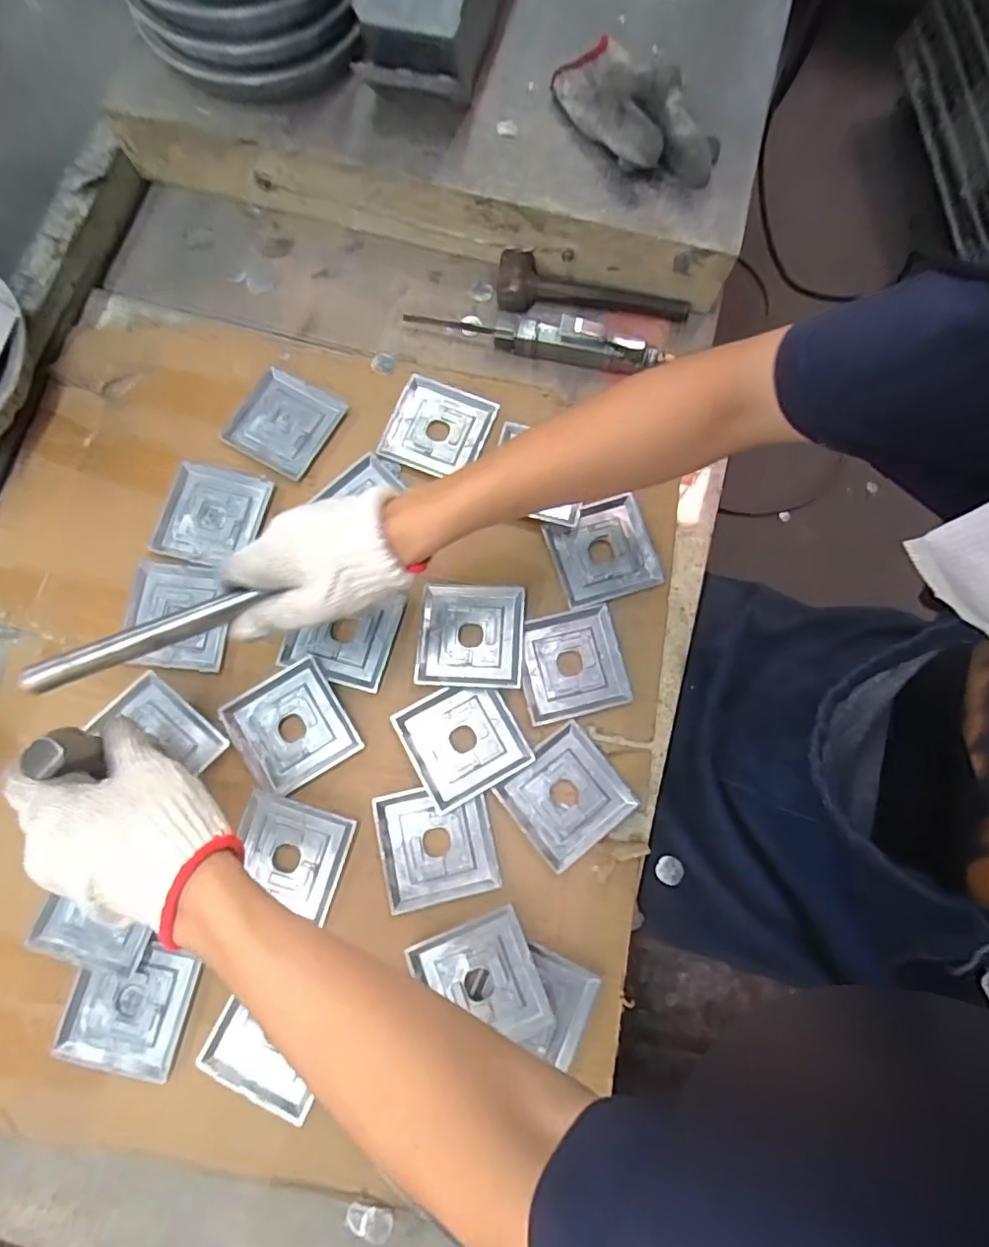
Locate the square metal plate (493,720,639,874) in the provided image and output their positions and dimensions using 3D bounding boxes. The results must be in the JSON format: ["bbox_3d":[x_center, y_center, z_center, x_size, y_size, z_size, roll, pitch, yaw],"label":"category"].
[{"bbox_3d":[0.059,0.144,0.477,0.088,0.004,0.087,-39,81,-8],"label":"square metal plate"}]

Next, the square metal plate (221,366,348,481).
[{"bbox_3d":[-0.199,-0.192,0.543,0.087,0.005,0.090,29,79,5],"label":"square metal plate"}]

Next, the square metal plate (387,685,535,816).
[{"bbox_3d":[-0.027,0.097,0.480,0.092,0.008,0.089,-27,80,-6],"label":"square metal plate"}]

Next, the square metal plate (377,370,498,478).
[{"bbox_3d":[-0.052,-0.186,0.541,0.093,0.012,0.089,18,78,3],"label":"square metal plate"}]

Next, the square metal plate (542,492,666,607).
[{"bbox_3d":[0.098,-0.066,0.517,0.090,0.007,0.088,-17,79,-5],"label":"square metal plate"}]

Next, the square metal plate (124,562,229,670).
[{"bbox_3d":[-0.277,-0.008,0.500,0.087,0.007,0.092,6,78,0],"label":"square metal plate"}]

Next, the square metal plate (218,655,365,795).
[{"bbox_3d":[-0.171,0.087,0.478,0.091,0.007,0.090,-32,80,-7],"label":"square metal plate"}]

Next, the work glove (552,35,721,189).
[{"bbox_3d":[0.135,-0.459,0.506,0.092,0.043,0.169,-33,81,-8],"label":"work glove"}]

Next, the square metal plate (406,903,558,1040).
[{"bbox_3d":[-0.010,0.280,0.443,0.088,0.009,0.089,-21,79,-5],"label":"square metal plate"}]

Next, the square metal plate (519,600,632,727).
[{"bbox_3d":[0.067,0.035,0.500,0.088,0.007,0.089,-13,79,-4],"label":"square metal plate"}]

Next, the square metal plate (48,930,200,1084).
[{"bbox_3d":[-0.281,0.294,0.438,0.089,0.010,0.083,11,78,1],"label":"square metal plate"}]

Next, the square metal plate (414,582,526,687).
[{"bbox_3d":[-0.020,0.010,0.495,0.090,0.010,0.089,3,78,0],"label":"square metal plate"}]

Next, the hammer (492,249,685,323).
[{"bbox_3d":[0.098,-0.329,0.563,0.189,0.032,0.040,7,78,0],"label":"hammer"}]

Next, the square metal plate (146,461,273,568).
[{"bbox_3d":[-0.259,-0.099,0.522,0.091,0.005,0.090,14,78,2],"label":"square metal plate"}]

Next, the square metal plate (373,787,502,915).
[{"bbox_3d":[-0.047,0.179,0.467,0.089,0.008,0.090,-12,79,-4],"label":"square metal plate"}]

